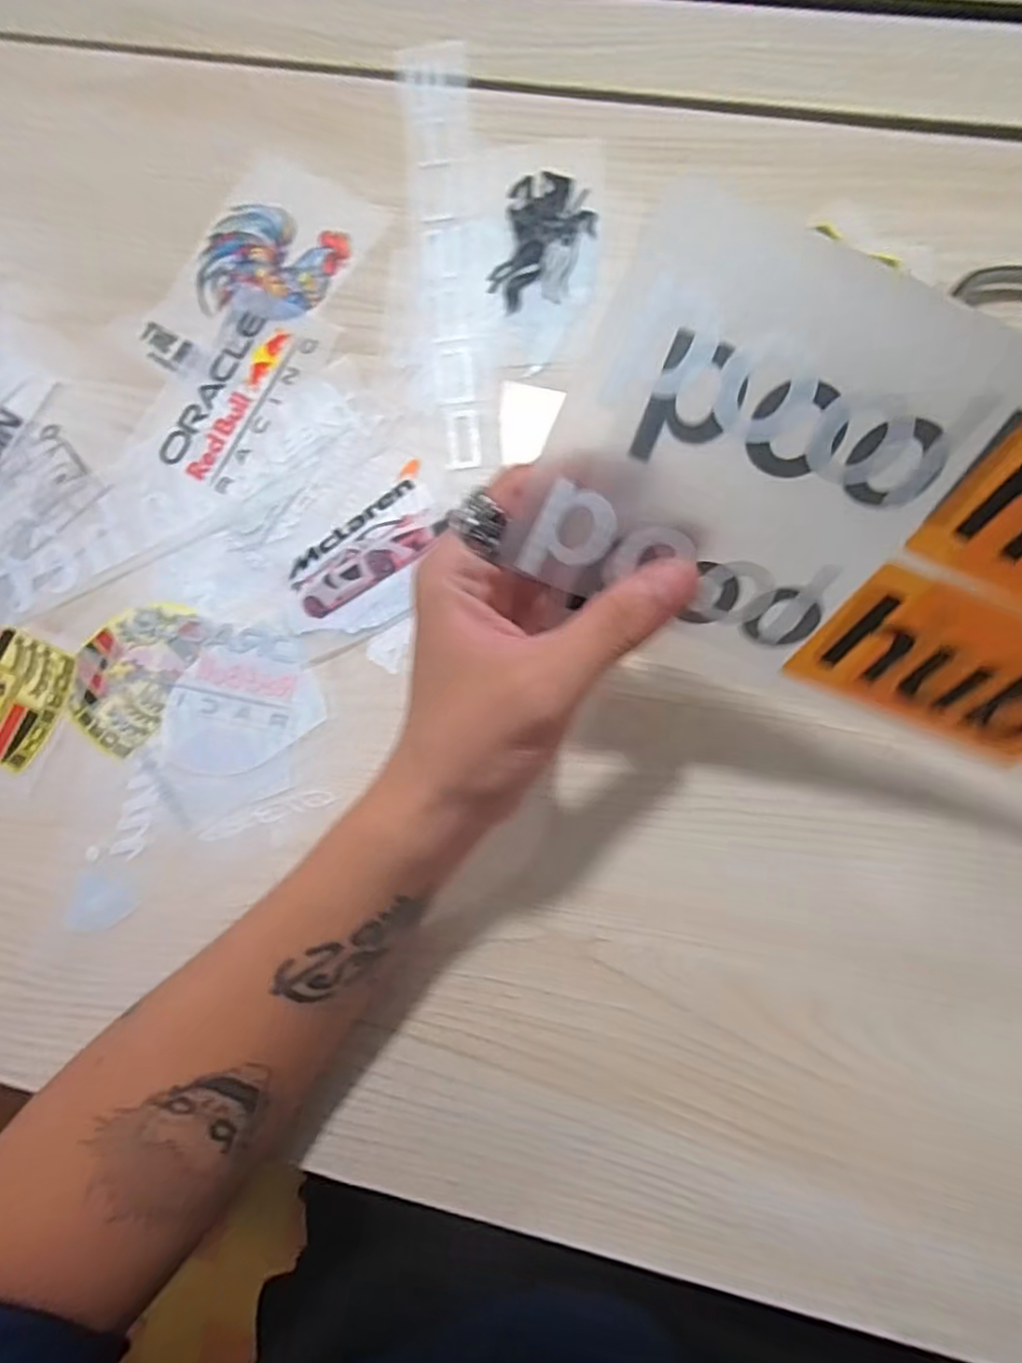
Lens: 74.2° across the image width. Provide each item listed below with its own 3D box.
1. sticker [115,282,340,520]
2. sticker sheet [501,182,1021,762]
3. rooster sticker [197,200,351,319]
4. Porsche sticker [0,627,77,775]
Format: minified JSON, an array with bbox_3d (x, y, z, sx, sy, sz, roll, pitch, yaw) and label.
[{"bbox_3d":[-0.140,-0.142,0.336,0.067,0.004,0.111,27,85,8],"label":"sticker"},{"bbox_3d":[0.117,-0.036,0.198,0.217,0.113,0.030,22,45,-5],"label":"sticker sheet"},{"bbox_3d":[-0.127,-0.215,0.348,0.073,0.004,0.063,26,85,8],"label":"rooster sticker"},{"bbox_3d":[-0.249,0.003,0.325,0.071,0.004,0.059,25,85,8],"label":"Porsche sticker"}]

